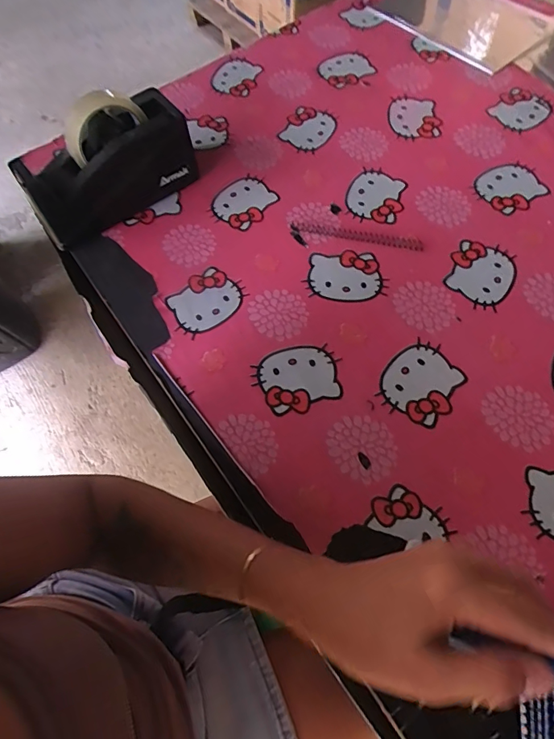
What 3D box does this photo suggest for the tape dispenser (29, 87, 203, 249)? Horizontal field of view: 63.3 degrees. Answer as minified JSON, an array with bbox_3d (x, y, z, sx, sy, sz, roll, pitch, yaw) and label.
[{"bbox_3d":[-0.198,-0.242,0.521,0.201,0.109,0.076,-35,67,-14],"label":"tape dispenser"}]

